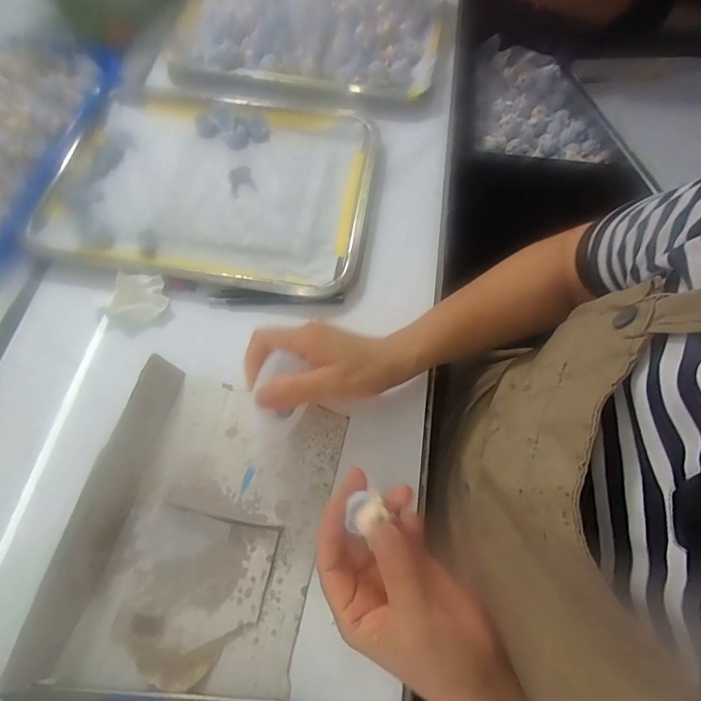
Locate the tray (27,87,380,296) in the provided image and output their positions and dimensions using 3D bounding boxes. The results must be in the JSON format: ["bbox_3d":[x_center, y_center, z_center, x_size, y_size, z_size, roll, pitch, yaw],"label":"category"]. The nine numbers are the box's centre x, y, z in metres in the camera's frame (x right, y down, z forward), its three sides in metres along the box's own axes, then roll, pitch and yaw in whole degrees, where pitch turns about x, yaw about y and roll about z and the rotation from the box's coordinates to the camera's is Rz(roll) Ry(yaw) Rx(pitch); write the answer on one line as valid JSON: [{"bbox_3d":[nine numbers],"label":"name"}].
[{"bbox_3d":[-0.148,-0.191,0.482,0.338,0.025,0.264,13,65,2],"label":"tray"}]

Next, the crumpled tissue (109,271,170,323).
[{"bbox_3d":[-0.204,-0.052,0.415,0.050,0.020,0.043,13,65,3],"label":"crumpled tissue"}]

